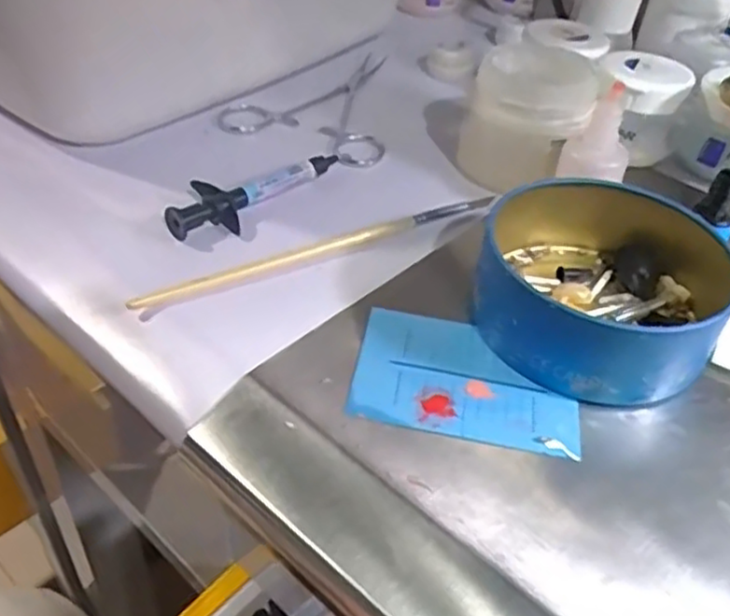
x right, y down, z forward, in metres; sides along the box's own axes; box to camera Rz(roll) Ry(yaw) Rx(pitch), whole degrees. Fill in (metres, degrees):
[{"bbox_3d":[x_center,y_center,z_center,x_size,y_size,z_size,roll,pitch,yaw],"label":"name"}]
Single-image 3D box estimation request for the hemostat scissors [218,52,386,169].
[{"bbox_3d":[-0.016,-0.128,0.428,0.093,0.007,0.132,19,43,15],"label":"hemostat scissors"}]

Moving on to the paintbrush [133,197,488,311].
[{"bbox_3d":[-0.015,-0.029,0.316,0.178,0.007,0.009,-19,47,-25],"label":"paintbrush"}]

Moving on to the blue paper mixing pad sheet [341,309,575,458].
[{"bbox_3d":[0.038,0.025,0.266,0.081,0.005,0.058,10,42,5],"label":"blue paper mixing pad sheet"}]

